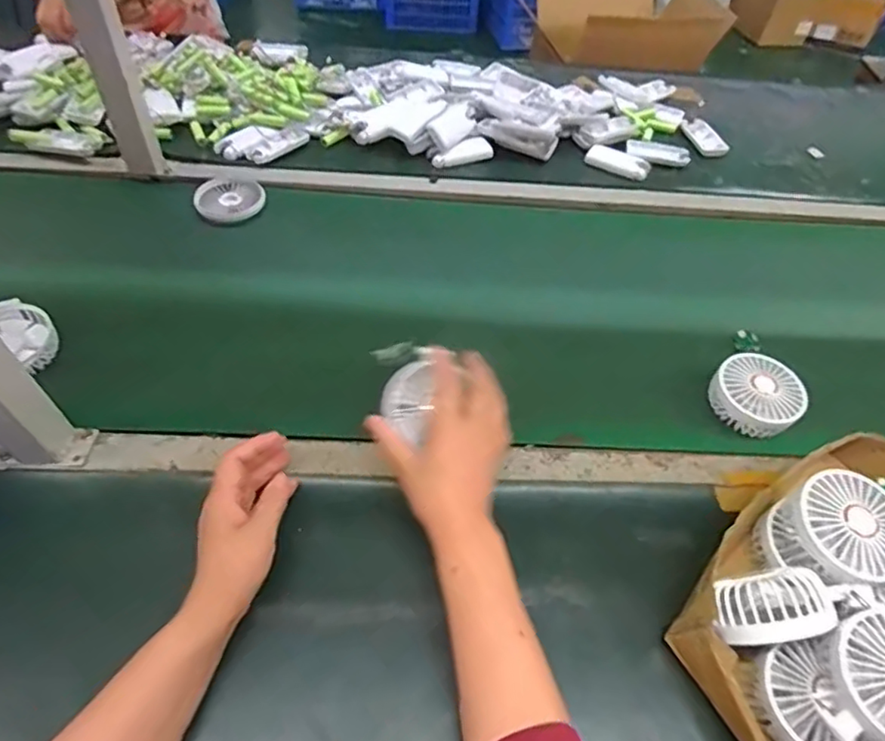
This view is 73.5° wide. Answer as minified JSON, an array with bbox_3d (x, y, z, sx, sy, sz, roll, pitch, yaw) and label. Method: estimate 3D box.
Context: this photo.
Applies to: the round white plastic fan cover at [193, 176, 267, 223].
[{"bbox_3d":[-0.279,-0.225,0.780,0.087,0.020,0.078,-26,58,-23],"label":"round white plastic fan cover"}]

